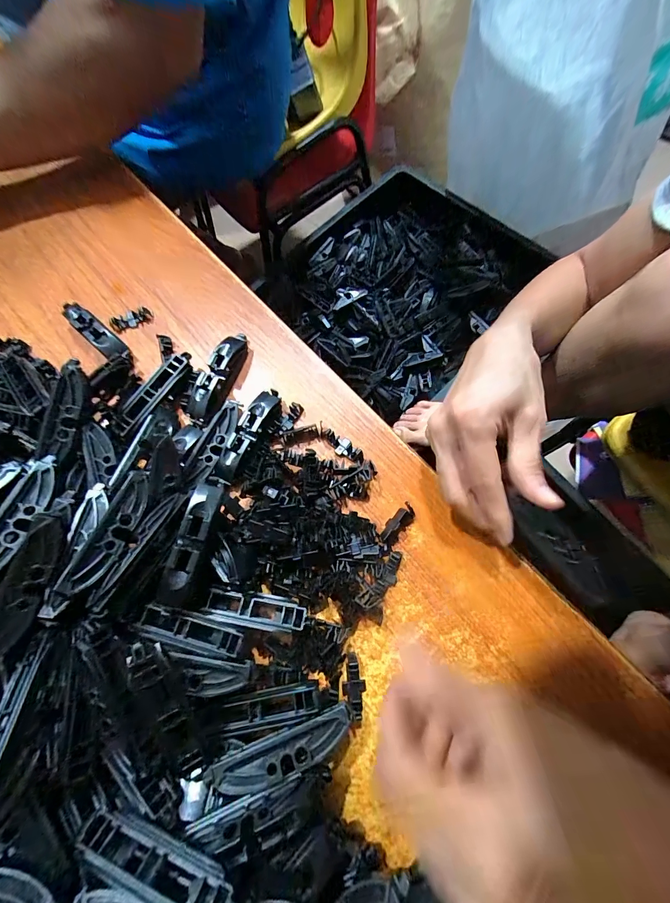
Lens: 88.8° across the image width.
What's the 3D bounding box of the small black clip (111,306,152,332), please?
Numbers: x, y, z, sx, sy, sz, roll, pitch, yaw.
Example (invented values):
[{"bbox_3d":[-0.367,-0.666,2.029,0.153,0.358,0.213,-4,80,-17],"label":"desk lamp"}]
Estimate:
[{"bbox_3d":[-0.177,-0.115,0.295,0.034,0.009,0.011,-18,72,-2],"label":"small black clip"}]

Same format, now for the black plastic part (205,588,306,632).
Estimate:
[{"bbox_3d":[-0.049,0.099,0.214,0.062,0.008,0.019,7,72,6],"label":"black plastic part"}]

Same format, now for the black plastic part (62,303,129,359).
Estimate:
[{"bbox_3d":[-0.206,-0.104,0.289,0.074,0.018,0.018,39,78,15],"label":"black plastic part"}]

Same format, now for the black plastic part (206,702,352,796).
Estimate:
[{"bbox_3d":[-0.028,0.163,0.186,0.077,0.014,0.019,-19,72,-2],"label":"black plastic part"}]

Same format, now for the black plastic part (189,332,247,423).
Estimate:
[{"bbox_3d":[-0.091,-0.062,0.269,0.021,0.015,0.075,19,74,10],"label":"black plastic part"}]

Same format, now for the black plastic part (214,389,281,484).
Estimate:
[{"bbox_3d":[-0.065,-0.013,0.252,0.018,0.013,0.074,27,76,12],"label":"black plastic part"}]

